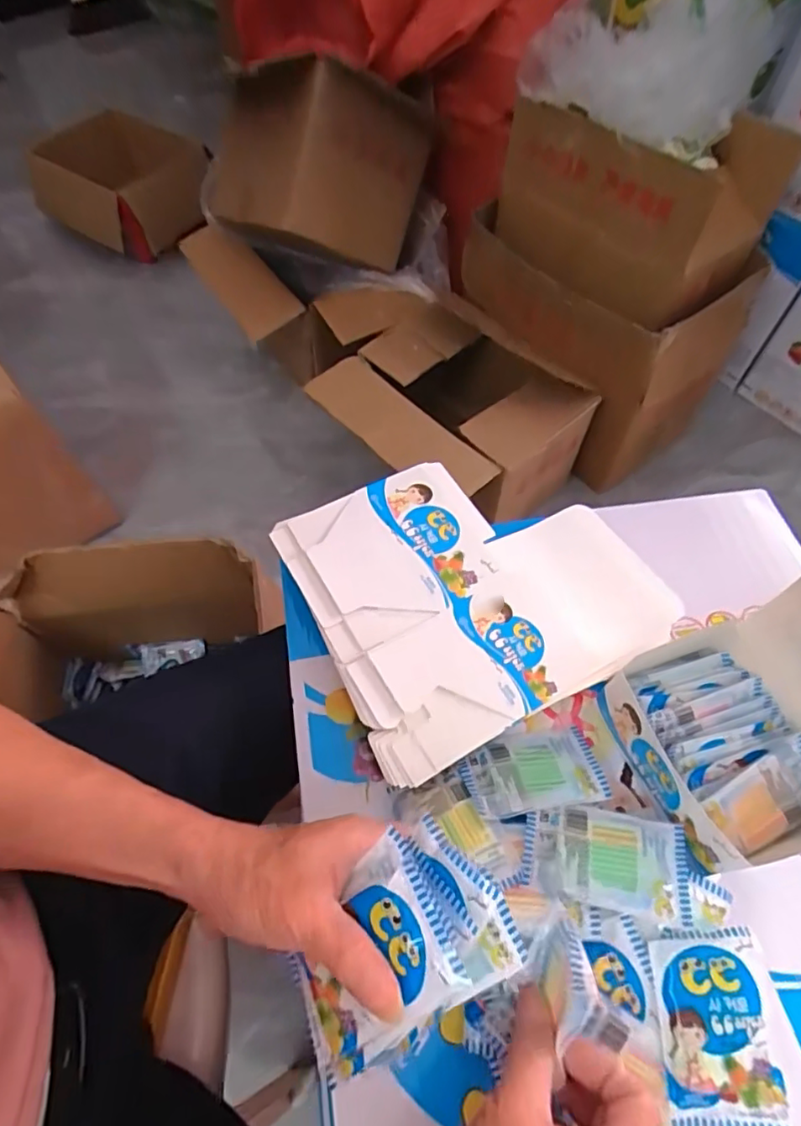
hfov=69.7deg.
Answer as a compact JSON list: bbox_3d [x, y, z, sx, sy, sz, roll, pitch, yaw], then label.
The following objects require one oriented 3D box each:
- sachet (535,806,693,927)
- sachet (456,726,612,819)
[{"bbox_3d":[0.142,0.198,0.384,0.096,0.007,0.065,5,43,8],"label":"sachet"},{"bbox_3d":[0.101,0.157,0.435,0.102,0.006,0.062,-6,36,-11],"label":"sachet"}]

